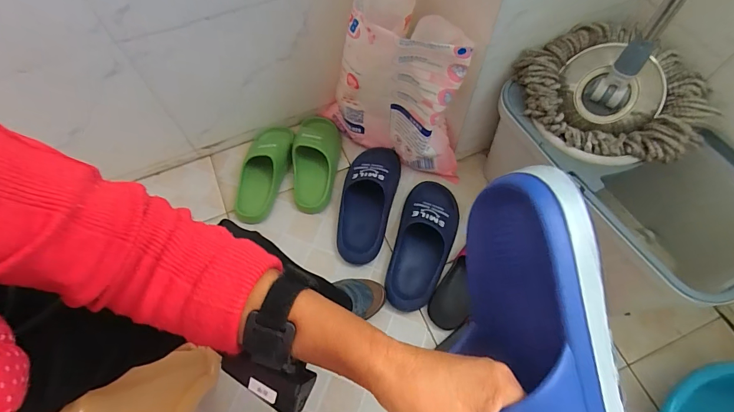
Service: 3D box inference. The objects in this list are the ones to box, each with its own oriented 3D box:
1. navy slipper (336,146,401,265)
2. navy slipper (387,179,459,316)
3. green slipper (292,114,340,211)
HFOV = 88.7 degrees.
[{"bbox_3d":[-0.001,-0.011,0.813,0.115,0.090,0.276,11,64,7],"label":"navy slipper"},{"bbox_3d":[0.119,0.062,0.756,0.113,0.069,0.260,15,65,9],"label":"navy slipper"},{"bbox_3d":[-0.119,-0.111,0.850,0.104,0.062,0.248,6,64,4],"label":"green slipper"}]

